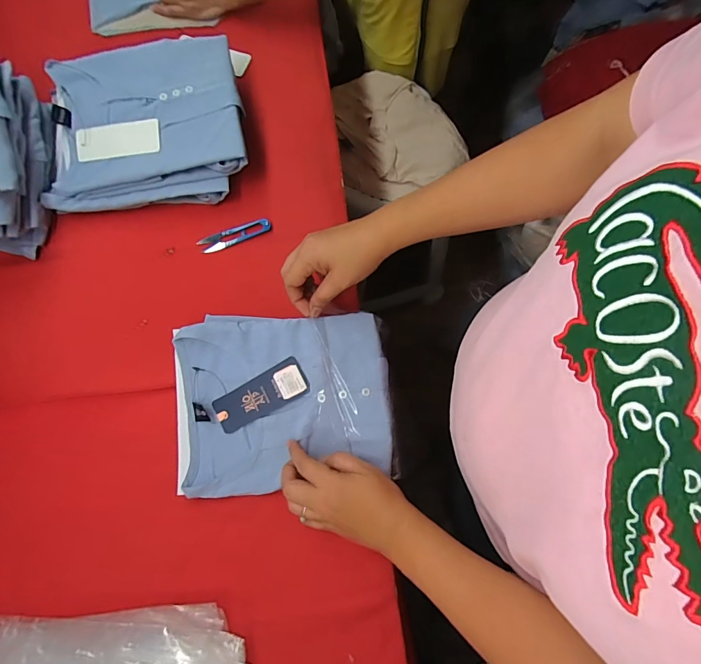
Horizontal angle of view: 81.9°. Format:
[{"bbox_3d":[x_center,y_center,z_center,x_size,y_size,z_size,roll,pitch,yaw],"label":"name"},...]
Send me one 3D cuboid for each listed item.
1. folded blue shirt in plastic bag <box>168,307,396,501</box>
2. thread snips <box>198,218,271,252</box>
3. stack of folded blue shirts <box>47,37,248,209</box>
[{"bbox_3d":[-0.083,0.083,0.501,0.260,0.032,0.212,-4,77,1],"label":"folded blue shirt in plastic bag"},{"bbox_3d":[-0.164,-0.138,0.575,0.103,0.007,0.023,-21,77,-3],"label":"thread snips"},{"bbox_3d":[-0.284,-0.290,0.578,0.265,0.072,0.222,-7,77,0],"label":"stack of folded blue shirts"}]

